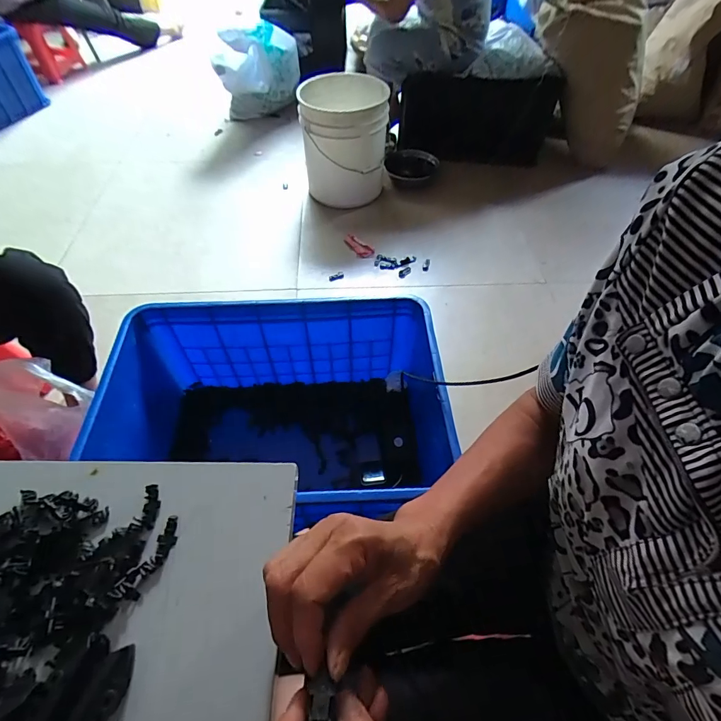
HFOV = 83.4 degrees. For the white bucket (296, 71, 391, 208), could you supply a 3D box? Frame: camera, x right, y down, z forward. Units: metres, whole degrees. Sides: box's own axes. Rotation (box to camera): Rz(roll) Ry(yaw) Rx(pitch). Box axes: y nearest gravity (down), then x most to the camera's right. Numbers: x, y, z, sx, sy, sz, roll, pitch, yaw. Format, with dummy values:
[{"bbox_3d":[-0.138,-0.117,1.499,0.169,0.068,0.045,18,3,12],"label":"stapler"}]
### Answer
[{"bbox_3d":[-0.054,-0.750,1.396,0.271,0.364,0.271,0,54,0],"label":"white bucket"}]

